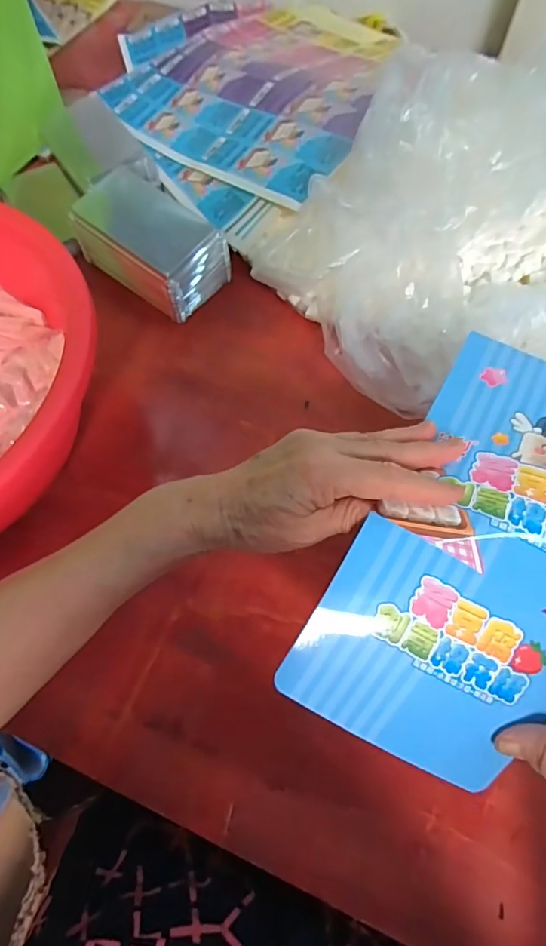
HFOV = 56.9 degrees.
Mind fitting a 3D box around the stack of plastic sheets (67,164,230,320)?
[{"bbox_3d":[-0.125,-0.232,0.506,0.153,0.053,0.096,34,70,13],"label":"stack of plastic sheets"}]

